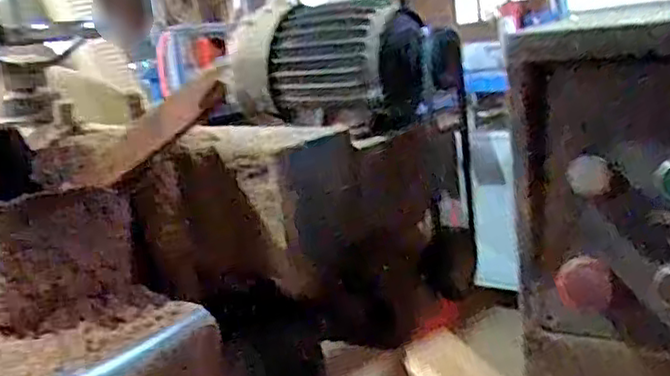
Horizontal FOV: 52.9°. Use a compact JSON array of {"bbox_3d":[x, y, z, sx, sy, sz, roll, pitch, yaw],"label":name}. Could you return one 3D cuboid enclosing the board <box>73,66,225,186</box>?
[{"bbox_3d":[-0.163,-0.048,0.601,0.164,0.032,0.014,-36,9,10],"label":"board"}]

